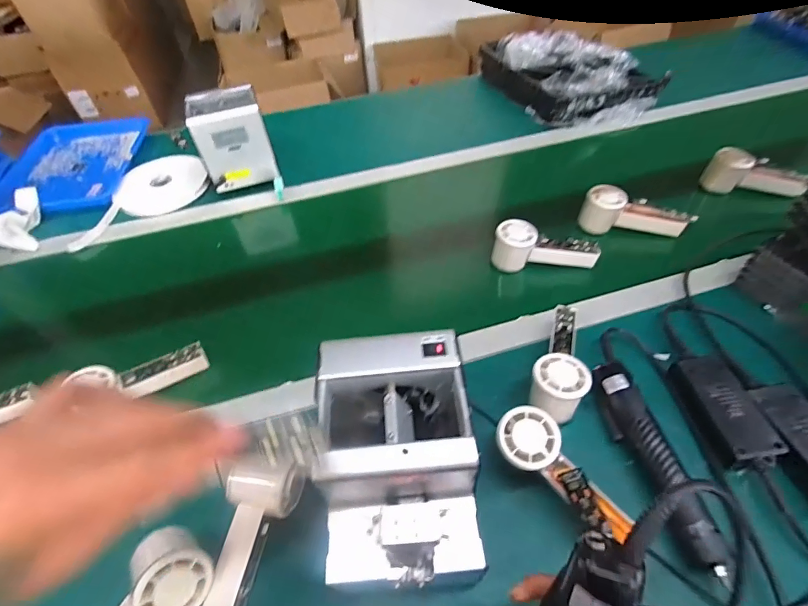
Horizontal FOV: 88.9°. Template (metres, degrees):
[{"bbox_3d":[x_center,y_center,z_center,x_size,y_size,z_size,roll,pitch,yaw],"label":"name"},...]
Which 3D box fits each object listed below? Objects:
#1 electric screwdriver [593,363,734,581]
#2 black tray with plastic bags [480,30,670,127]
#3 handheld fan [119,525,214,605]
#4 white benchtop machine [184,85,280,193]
[{"bbox_3d":[0.248,0.147,0.411,0.041,0.035,0.201,-10,48,-7],"label":"electric screwdriver"},{"bbox_3d":[0.395,-0.554,0.998,0.300,0.086,0.368,-12,48,-8],"label":"black tray with plastic bags"},{"bbox_3d":[-0.221,0.268,0.334,0.149,0.058,0.039,-56,29,-14],"label":"handheld fan"},{"bbox_3d":[-0.324,-0.314,0.786,0.123,0.132,0.118,-14,49,-11],"label":"white benchtop machine"}]

